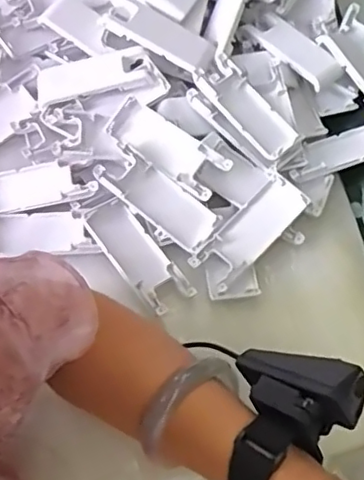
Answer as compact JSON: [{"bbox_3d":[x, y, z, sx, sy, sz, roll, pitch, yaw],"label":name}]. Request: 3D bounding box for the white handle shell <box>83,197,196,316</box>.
[{"bbox_3d":[-0.036,0.011,0.471,0.038,0.013,0.104,-36,69,-18],"label":"white handle shell"}]

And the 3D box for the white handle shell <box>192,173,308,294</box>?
[{"bbox_3d":[0.055,-0.007,0.478,0.037,0.017,0.104,42,68,17],"label":"white handle shell"}]

